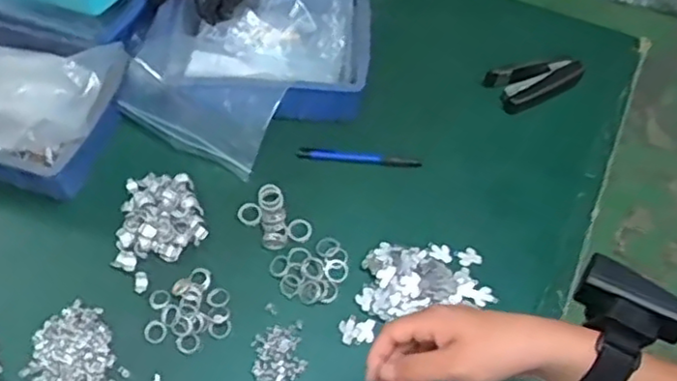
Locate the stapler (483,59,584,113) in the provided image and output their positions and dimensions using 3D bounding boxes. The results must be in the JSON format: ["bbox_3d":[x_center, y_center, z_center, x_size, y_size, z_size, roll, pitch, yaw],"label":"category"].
[{"bbox_3d":[0.248,-0.138,0.842,0.125,0.027,0.053,-19,62,-13],"label":"stapler"}]

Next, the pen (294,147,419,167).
[{"bbox_3d":[0.023,-0.038,0.787,0.140,0.008,0.014,5,59,1],"label":"pen"}]

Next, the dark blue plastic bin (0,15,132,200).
[{"bbox_3d":[-0.367,-0.107,0.750,0.246,0.075,0.178,16,60,7],"label":"dark blue plastic bin"}]

